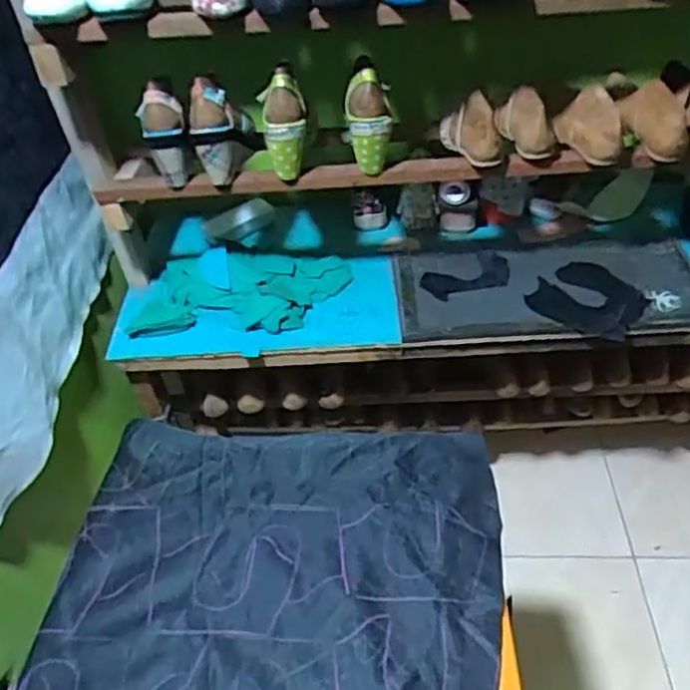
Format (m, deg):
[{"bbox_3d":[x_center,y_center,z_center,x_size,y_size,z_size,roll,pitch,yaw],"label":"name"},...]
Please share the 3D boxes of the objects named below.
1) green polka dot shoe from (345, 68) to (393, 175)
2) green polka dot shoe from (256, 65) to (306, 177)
[{"bbox_3d":[0.038,-0.355,1.036,0.073,0.149,0.069,-5,44,0],"label":"green polka dot shoe"},{"bbox_3d":[-0.096,-0.353,1.036,0.074,0.148,0.086,-4,44,2],"label":"green polka dot shoe"}]

